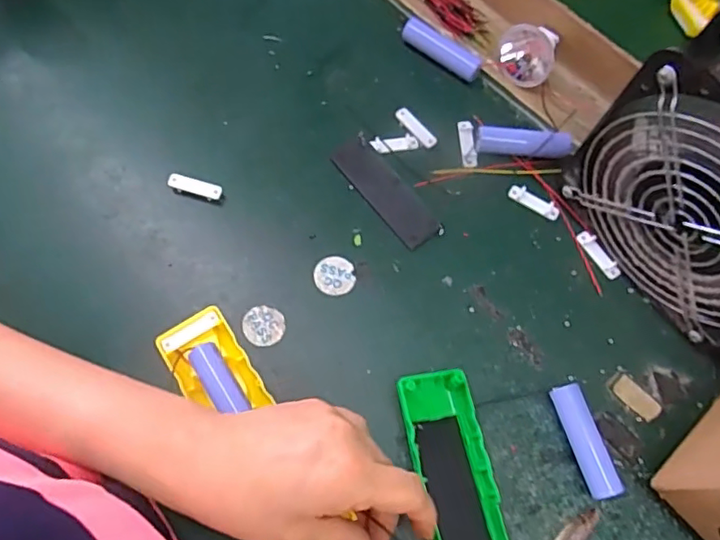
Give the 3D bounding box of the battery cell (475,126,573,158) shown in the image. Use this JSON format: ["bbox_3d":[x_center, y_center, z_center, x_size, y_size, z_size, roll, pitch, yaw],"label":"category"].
[{"bbox_3d":[0.117,-0.091,0.418,0.067,0.015,0.018,6,70,1],"label":"battery cell"}]

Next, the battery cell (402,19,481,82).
[{"bbox_3d":[0.063,-0.169,0.448,0.067,0.013,0.019,35,73,11],"label":"battery cell"}]

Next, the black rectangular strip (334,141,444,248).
[{"bbox_3d":[0.018,-0.055,0.409,0.029,0.004,0.090,-38,75,-13],"label":"black rectangular strip"}]

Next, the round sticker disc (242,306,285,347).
[{"bbox_3d":[-0.062,0.036,0.374,0.026,0.004,0.026,0,70,-1],"label":"round sticker disc"}]

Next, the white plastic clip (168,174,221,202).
[{"bbox_3d":[-0.114,-0.057,0.404,0.038,0.013,0.011,12,70,3],"label":"white plastic clip"}]

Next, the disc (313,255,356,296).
[{"bbox_3d":[-0.017,0.004,0.389,0.027,0.004,0.027,0,70,-1],"label":"disc"}]

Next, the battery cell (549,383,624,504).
[{"bbox_3d":[0.133,0.102,0.349,0.019,0.017,0.065,-16,71,-7],"label":"battery cell"}]

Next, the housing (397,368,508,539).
[{"bbox_3d":[0.059,0.139,0.330,0.045,0.027,0.160,-13,68,-6],"label":"housing"}]

